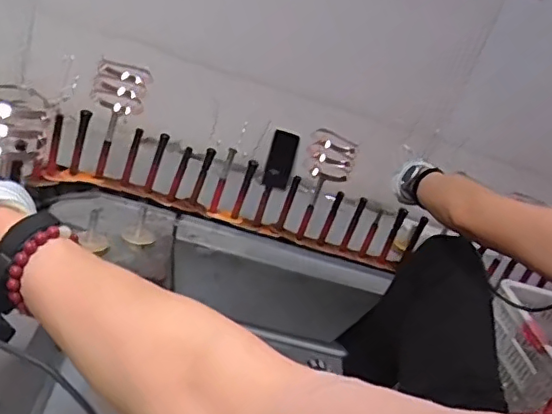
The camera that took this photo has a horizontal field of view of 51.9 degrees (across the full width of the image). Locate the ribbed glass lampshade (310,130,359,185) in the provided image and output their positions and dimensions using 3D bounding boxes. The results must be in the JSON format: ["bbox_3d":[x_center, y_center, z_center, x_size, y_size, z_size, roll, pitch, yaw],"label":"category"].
[{"bbox_3d":[0.118,-0.105,1.210,0.085,0.115,0.065,9,28,-7],"label":"ribbed glass lampshade"}]

